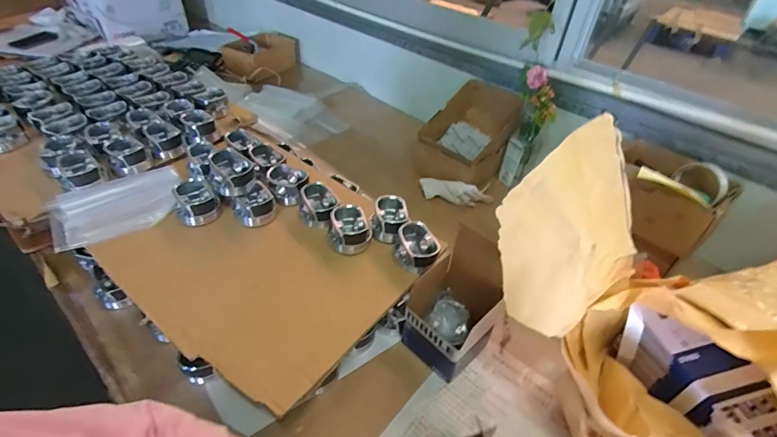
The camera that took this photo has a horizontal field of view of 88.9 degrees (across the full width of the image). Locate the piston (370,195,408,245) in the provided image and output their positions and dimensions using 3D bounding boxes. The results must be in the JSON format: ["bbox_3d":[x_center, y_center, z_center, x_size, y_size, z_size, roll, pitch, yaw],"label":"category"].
[{"bbox_3d":[0.001,0.001,0.709,0.062,0.053,0.072,11,43,8],"label":"piston"}]

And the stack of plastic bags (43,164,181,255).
[{"bbox_3d":[-0.465,-0.024,0.689,0.206,0.029,0.130,-29,52,-31],"label":"stack of plastic bags"}]

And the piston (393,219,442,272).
[{"bbox_3d":[0.047,0.049,0.658,0.074,0.051,0.082,13,43,9],"label":"piston"}]

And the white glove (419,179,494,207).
[{"bbox_3d":[0.140,-0.061,0.878,0.154,0.049,0.044,13,43,9],"label":"white glove"}]

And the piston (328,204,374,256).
[{"bbox_3d":[-0.068,0.020,0.683,0.069,0.052,0.075,2,42,-2],"label":"piston"}]

